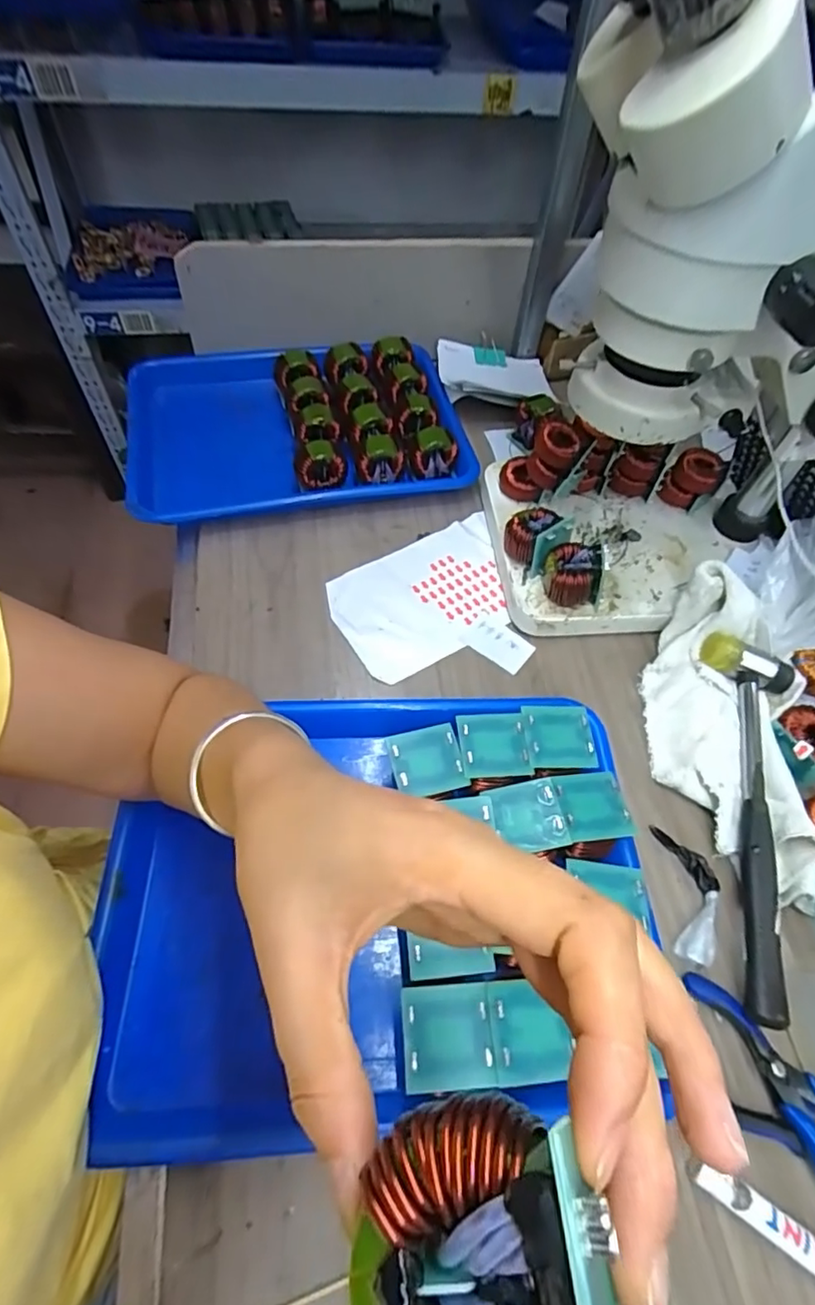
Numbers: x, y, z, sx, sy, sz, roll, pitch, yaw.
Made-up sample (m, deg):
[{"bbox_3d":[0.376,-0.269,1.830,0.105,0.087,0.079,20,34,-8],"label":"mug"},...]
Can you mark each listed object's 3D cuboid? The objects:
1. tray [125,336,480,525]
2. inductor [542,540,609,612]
[{"bbox_3d":[-0.110,-0.239,0.582,0.318,0.051,0.235,-10,59,-10],"label":"tray"},{"bbox_3d":[0.136,-0.066,0.461,0.040,0.044,0.042,0,57,-4],"label":"inductor"}]

